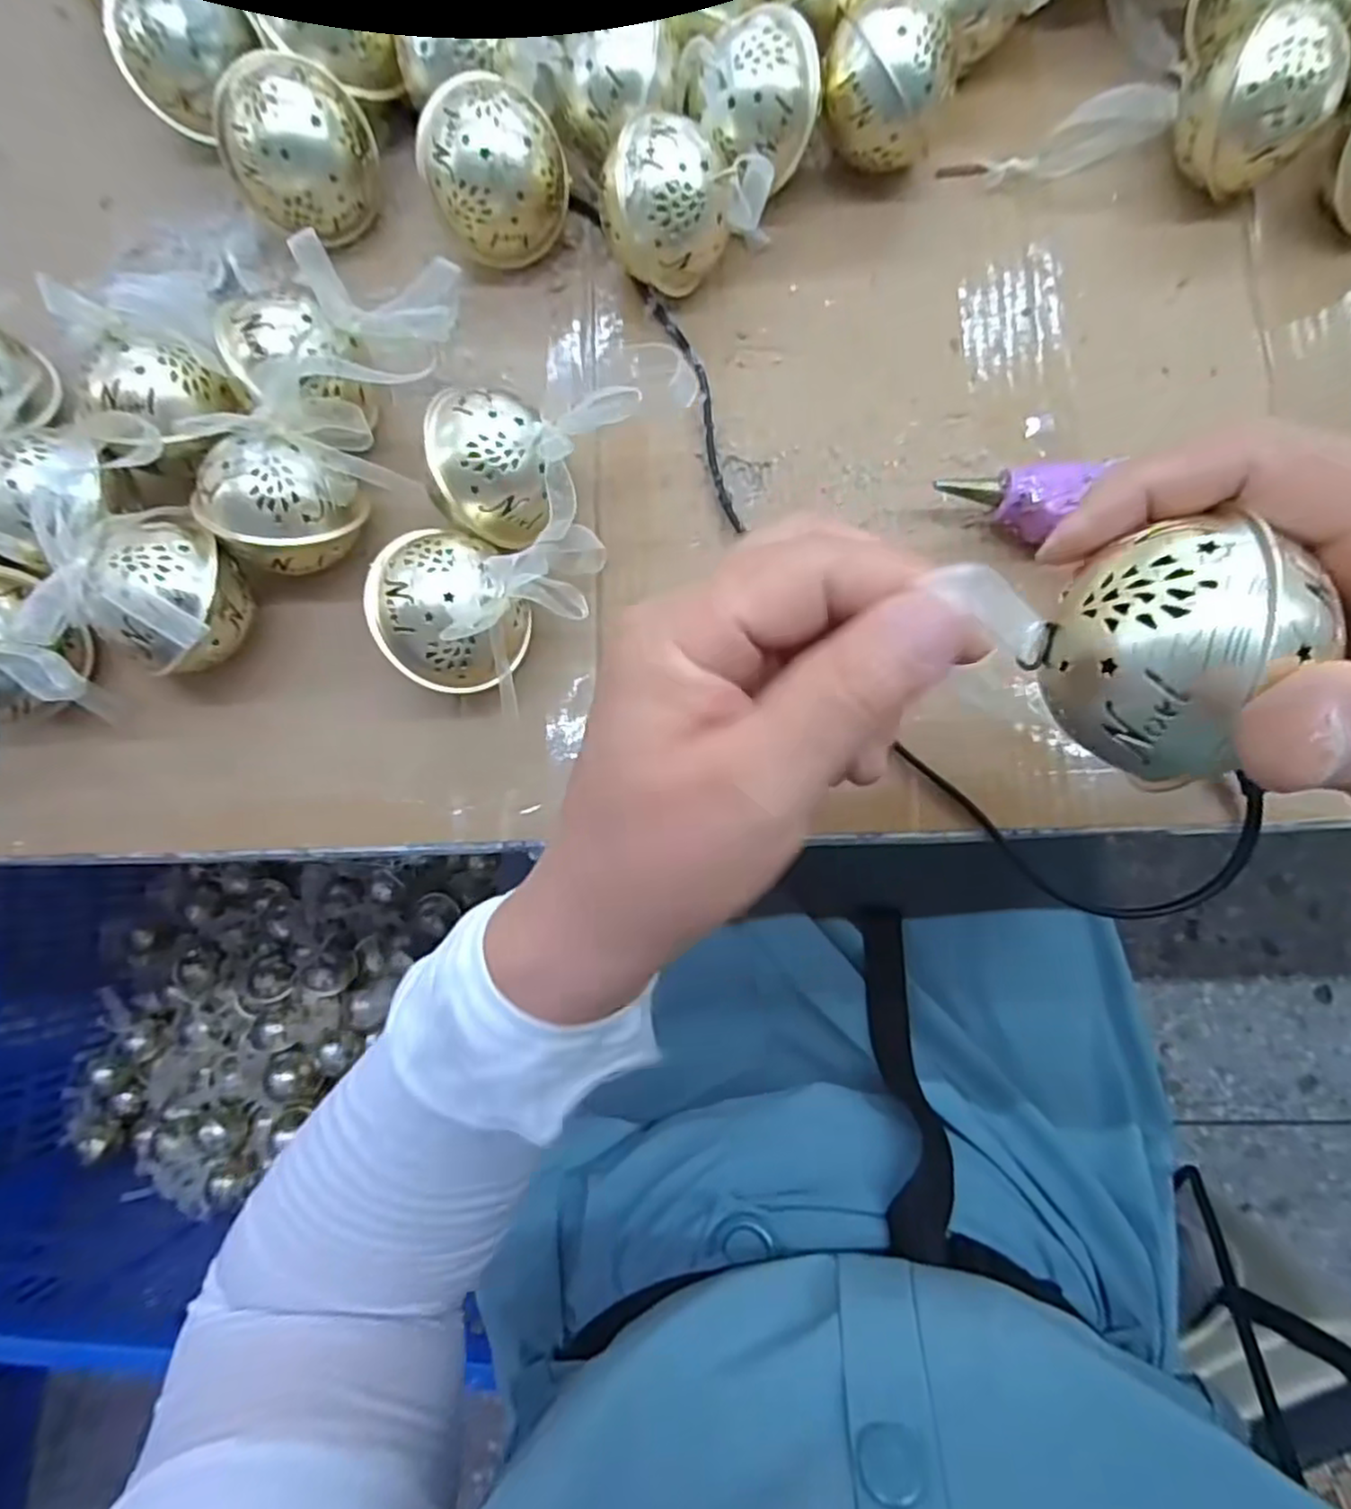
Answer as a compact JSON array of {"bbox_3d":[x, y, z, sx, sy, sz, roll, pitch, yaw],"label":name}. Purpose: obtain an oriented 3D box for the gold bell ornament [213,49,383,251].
[{"bbox_3d":[-0.155,-0.247,0.300,0.054,0.054,0.047,-8,81,1],"label":"gold bell ornament"}]

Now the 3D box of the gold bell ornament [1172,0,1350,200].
[{"bbox_3d":[0.230,-0.257,0.287,0.052,0.054,0.046,39,85,7],"label":"gold bell ornament"}]

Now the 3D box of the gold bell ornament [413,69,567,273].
[{"bbox_3d":[-0.073,-0.237,0.299,0.056,0.056,0.047,-15,81,0],"label":"gold bell ornament"}]

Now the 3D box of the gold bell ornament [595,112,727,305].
[{"bbox_3d":[-0.004,-0.223,0.293,0.048,0.052,0.051,-6,81,2],"label":"gold bell ornament"}]

